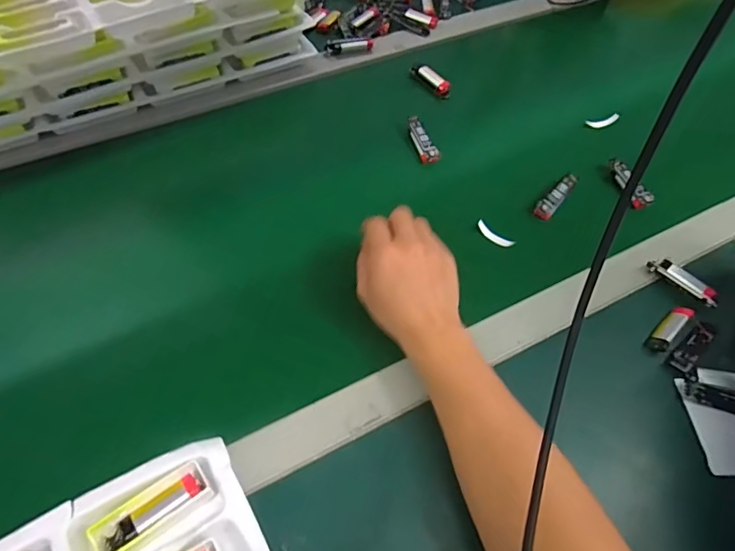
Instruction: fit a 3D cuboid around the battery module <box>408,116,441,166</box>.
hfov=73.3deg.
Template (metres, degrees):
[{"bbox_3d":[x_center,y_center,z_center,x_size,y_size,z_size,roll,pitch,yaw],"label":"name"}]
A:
[{"bbox_3d":[0.065,-0.162,0.586,0.021,0.012,0.064,-19,73,-15],"label":"battery module"}]

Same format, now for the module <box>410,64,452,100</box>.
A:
[{"bbox_3d":[0.086,-0.257,0.649,0.017,0.018,0.063,-33,65,-22],"label":"module"}]

